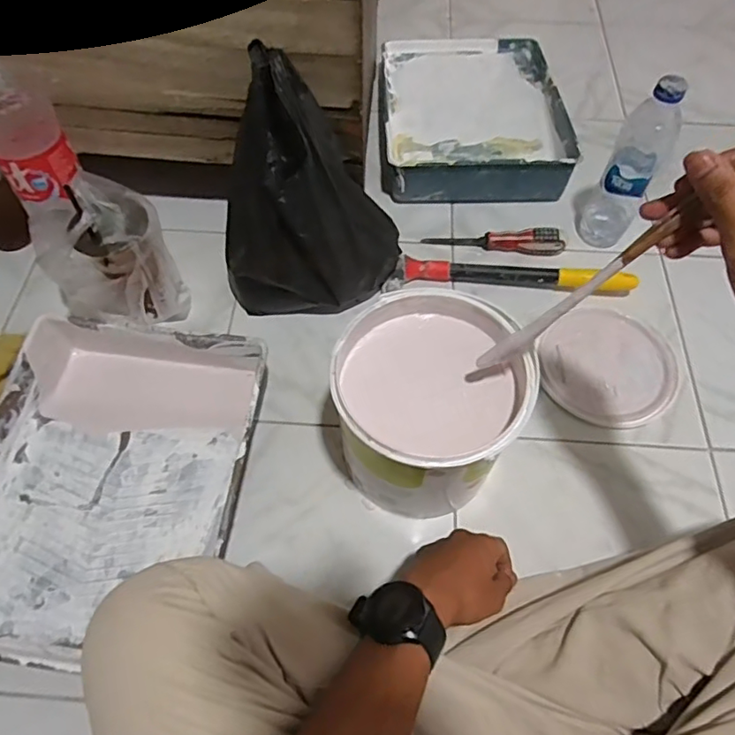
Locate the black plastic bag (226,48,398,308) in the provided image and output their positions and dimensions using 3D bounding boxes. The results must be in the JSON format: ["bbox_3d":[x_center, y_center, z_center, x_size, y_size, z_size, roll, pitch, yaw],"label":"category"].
[{"bbox_3d":[-0.064,-0.195,0.651,0.221,0.298,0.136,-29,64,-16],"label":"black plastic bag"}]

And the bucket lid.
[{"bbox_3d":[0.307,-0.006,0.707,0.169,0.009,0.162,0,60,0],"label":"bucket lid"}]

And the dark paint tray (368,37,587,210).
[{"bbox_3d":[0.162,-0.430,0.924,0.289,0.080,0.377,-1,60,-1],"label":"dark paint tray"}]

